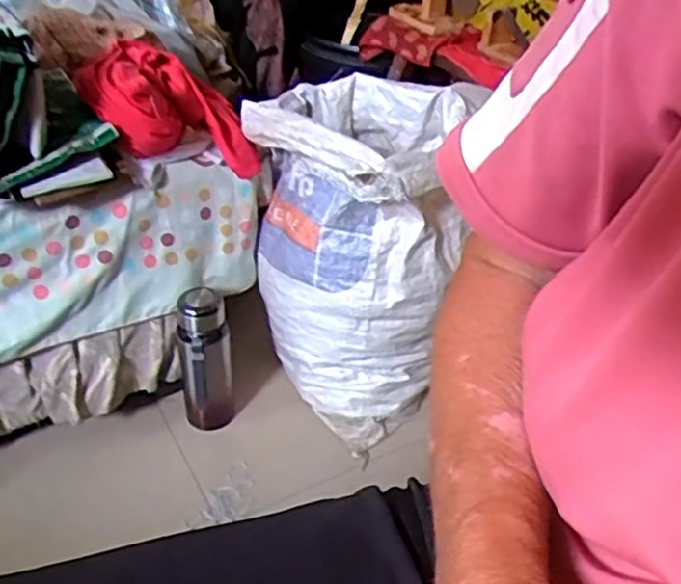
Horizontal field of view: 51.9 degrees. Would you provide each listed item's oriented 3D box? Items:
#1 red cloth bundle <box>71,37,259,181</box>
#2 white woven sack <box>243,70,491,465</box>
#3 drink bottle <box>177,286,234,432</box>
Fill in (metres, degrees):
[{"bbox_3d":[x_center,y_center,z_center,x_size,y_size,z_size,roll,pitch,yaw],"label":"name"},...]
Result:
[{"bbox_3d":[-0.217,-0.226,0.891,0.198,0.155,0.119,-21,42,-29],"label":"red cloth bundle"},{"bbox_3d":[0.042,-0.063,1.076,0.288,0.453,0.294,31,45,34],"label":"white woven sack"},{"bbox_3d":[-0.196,0.109,1.014,0.075,0.229,0.079,-7,36,-12],"label":"drink bottle"}]

